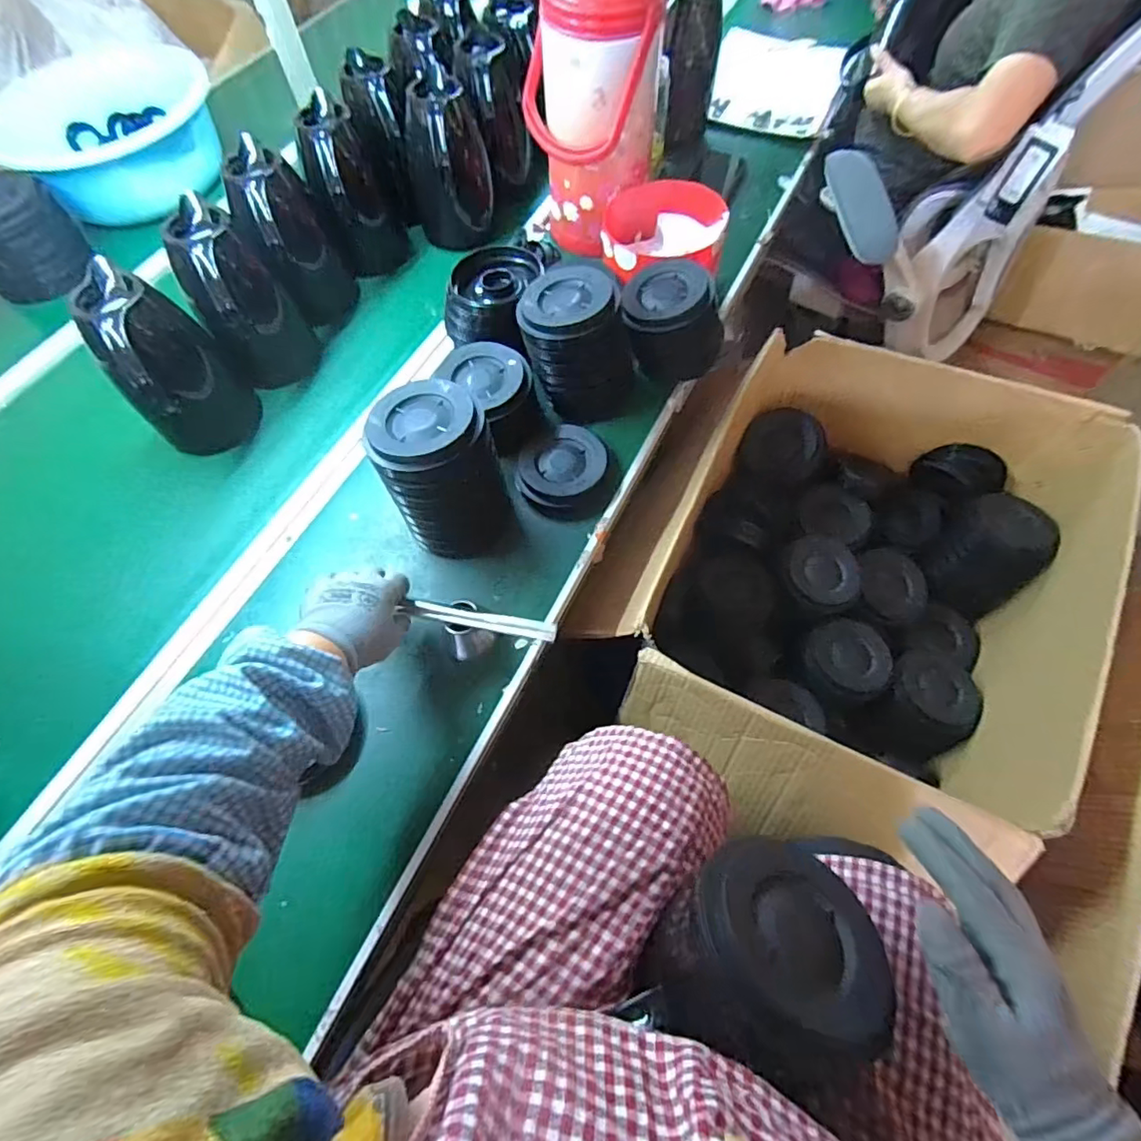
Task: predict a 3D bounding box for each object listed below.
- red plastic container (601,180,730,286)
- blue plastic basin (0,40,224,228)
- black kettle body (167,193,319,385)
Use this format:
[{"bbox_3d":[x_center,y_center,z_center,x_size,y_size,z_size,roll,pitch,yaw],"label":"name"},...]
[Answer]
[{"bbox_3d":[0.132,-0.459,0.810,0.166,0.107,0.168,17,65,12],"label":"red plastic container"},{"bbox_3d":[-0.814,-0.782,1.017,0.377,0.125,0.384,-30,65,-11],"label":"blue plastic basin"},{"bbox_3d":[-0.426,-0.349,0.746,0.111,0.203,0.129,-33,66,-13],"label":"black kettle body"}]

